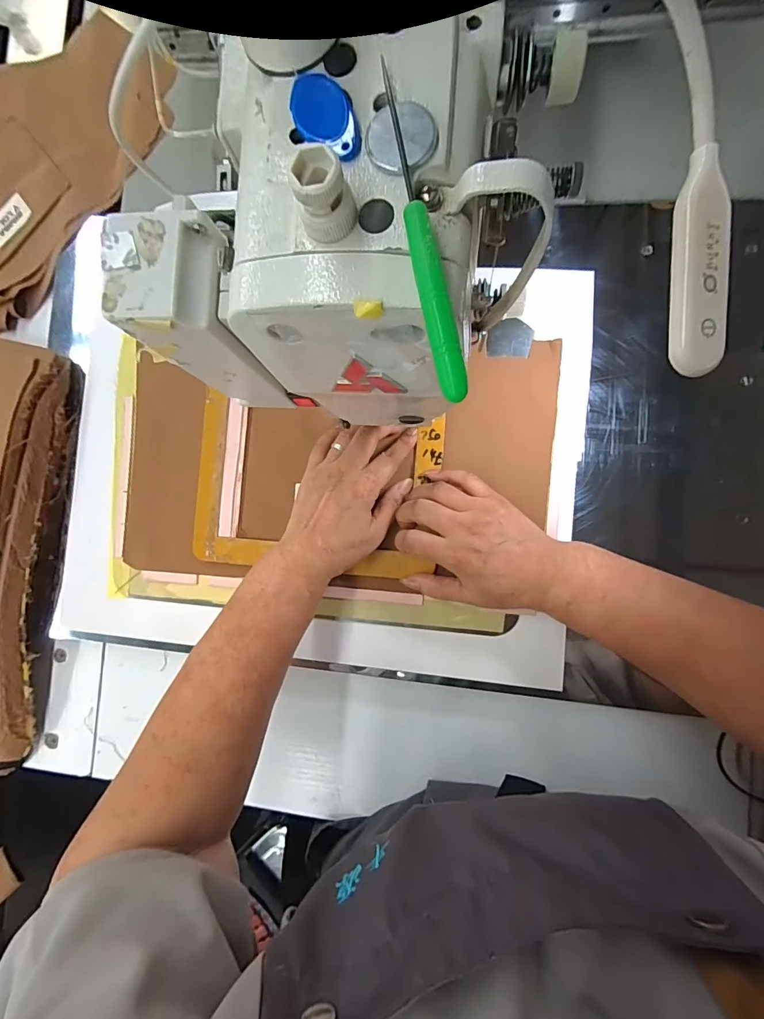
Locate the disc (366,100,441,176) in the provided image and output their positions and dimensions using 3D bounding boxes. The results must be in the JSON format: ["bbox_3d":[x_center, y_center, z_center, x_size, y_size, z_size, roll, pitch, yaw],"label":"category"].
[{"bbox_3d":[0.007,-0.127,0.145,0.024,0.004,0.022,-1,86,8],"label":"disc"}]

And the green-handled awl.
[{"bbox_3d":[0.013,-0.091,0.140,0.009,0.005,0.112,-13,84,7],"label":"green-handled awl"}]

